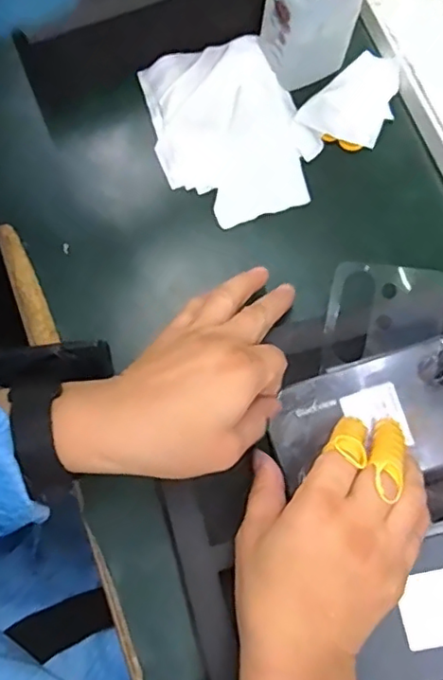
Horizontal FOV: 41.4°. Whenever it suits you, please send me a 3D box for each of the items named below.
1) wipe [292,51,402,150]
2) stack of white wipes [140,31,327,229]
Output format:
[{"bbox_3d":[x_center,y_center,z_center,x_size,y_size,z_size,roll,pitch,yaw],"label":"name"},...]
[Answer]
[{"bbox_3d":[0.106,-0.186,0.451,0.057,0.011,0.087,36,77,5],"label":"wipe"},{"bbox_3d":[0.007,-0.159,0.444,0.110,0.014,0.141,-18,78,-8],"label":"stack of white wipes"}]

